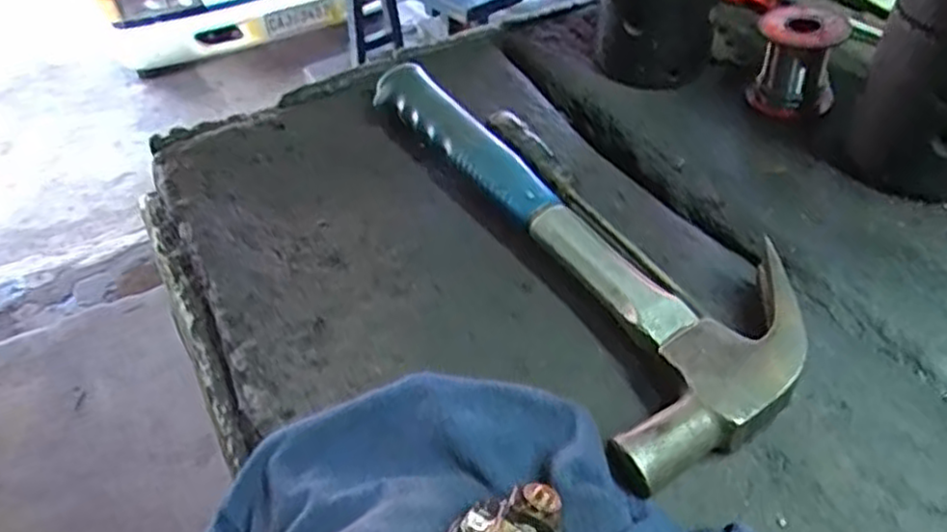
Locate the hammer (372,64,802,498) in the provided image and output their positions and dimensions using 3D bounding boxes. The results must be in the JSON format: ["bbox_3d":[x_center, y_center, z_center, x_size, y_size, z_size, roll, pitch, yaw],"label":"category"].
[{"bbox_3d":[0.052,-0.036,0.408,0.118,0.033,0.331,-20,45,-14],"label":"hammer"}]

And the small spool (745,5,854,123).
[{"bbox_3d":[0.210,-0.133,0.472,0.053,0.057,0.048,10,45,16],"label":"small spool"}]

